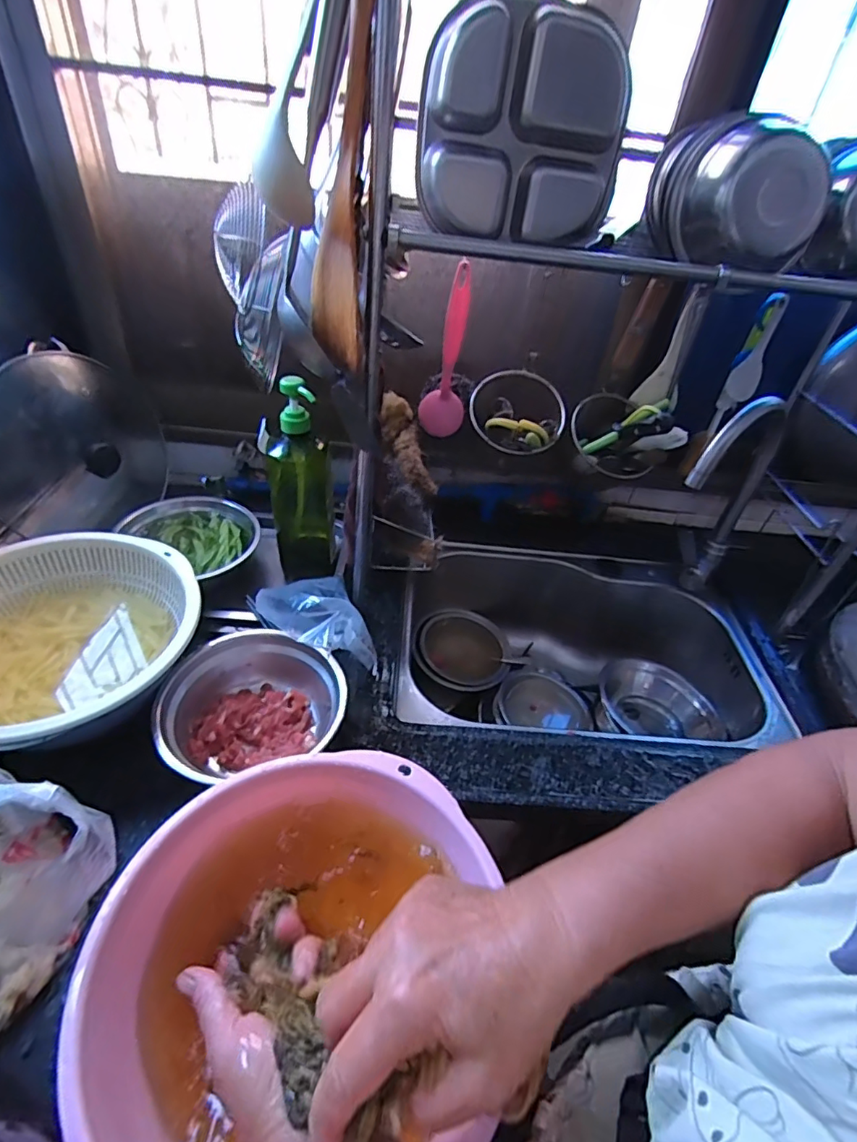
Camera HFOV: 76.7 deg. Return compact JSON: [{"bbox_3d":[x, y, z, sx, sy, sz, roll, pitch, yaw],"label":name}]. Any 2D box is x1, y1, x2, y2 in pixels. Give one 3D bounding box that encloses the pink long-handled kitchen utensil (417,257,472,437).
[{"bbox_3d":[0.026,-0.291,0.747,0.063,0.206,0.040,7,41,-1],"label":"pink long-handled kitchen utensil"}]

